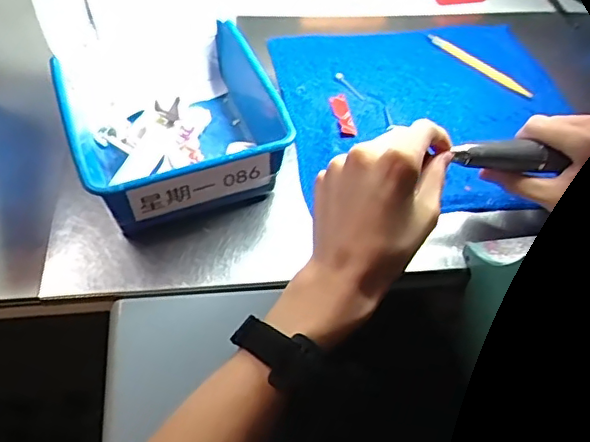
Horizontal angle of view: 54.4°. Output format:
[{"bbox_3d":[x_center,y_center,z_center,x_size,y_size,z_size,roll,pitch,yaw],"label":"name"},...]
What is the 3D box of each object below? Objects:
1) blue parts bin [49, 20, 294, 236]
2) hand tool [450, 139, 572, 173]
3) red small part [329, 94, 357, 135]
[{"bbox_3d":[-0.098,-0.080,0.491,0.173,0.076,0.168,-16,54,-17],"label":"blue parts bin"},{"bbox_3d":[0.167,-0.052,0.449,0.086,0.019,0.013,3,50,-9],"label":"hand tool"},{"bbox_3d":[0.047,-0.104,0.559,0.017,0.005,0.060,-4,51,-8],"label":"red small part"}]

